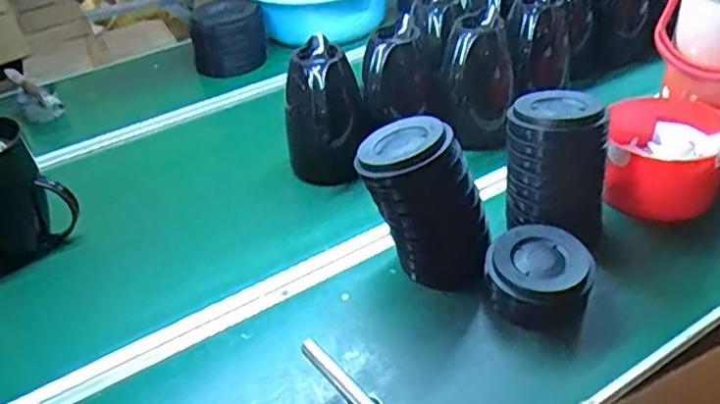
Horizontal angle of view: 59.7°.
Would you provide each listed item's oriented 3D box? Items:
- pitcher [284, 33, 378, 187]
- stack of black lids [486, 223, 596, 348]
[{"bbox_3d":[-0.059,-0.133,1.000,0.104,0.205,0.113,-30,43,-29],"label":"pitcher"},{"bbox_3d":[0.219,0.091,0.763,0.126,0.072,0.105,21,44,31],"label":"stack of black lids"}]

